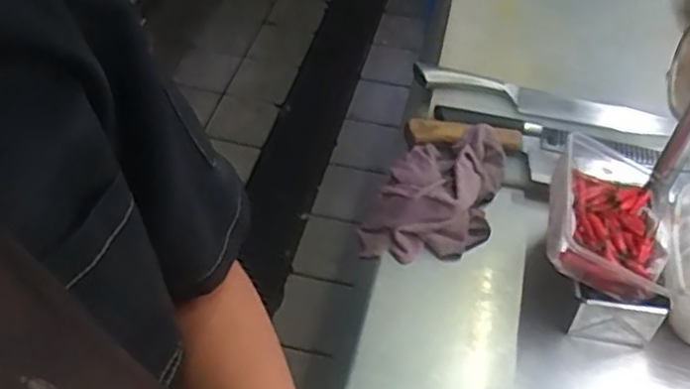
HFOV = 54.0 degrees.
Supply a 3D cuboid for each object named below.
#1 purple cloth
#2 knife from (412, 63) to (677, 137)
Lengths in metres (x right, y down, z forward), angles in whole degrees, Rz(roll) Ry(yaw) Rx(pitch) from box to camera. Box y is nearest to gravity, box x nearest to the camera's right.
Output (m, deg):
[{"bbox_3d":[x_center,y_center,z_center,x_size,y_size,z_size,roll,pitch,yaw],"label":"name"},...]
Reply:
[{"bbox_3d":[0.104,-0.009,0.750,0.127,0.049,0.190,19,51,13],"label":"purple cloth"},{"bbox_3d":[0.249,-0.124,0.865,0.319,0.031,0.046,15,51,10],"label":"knife"}]

